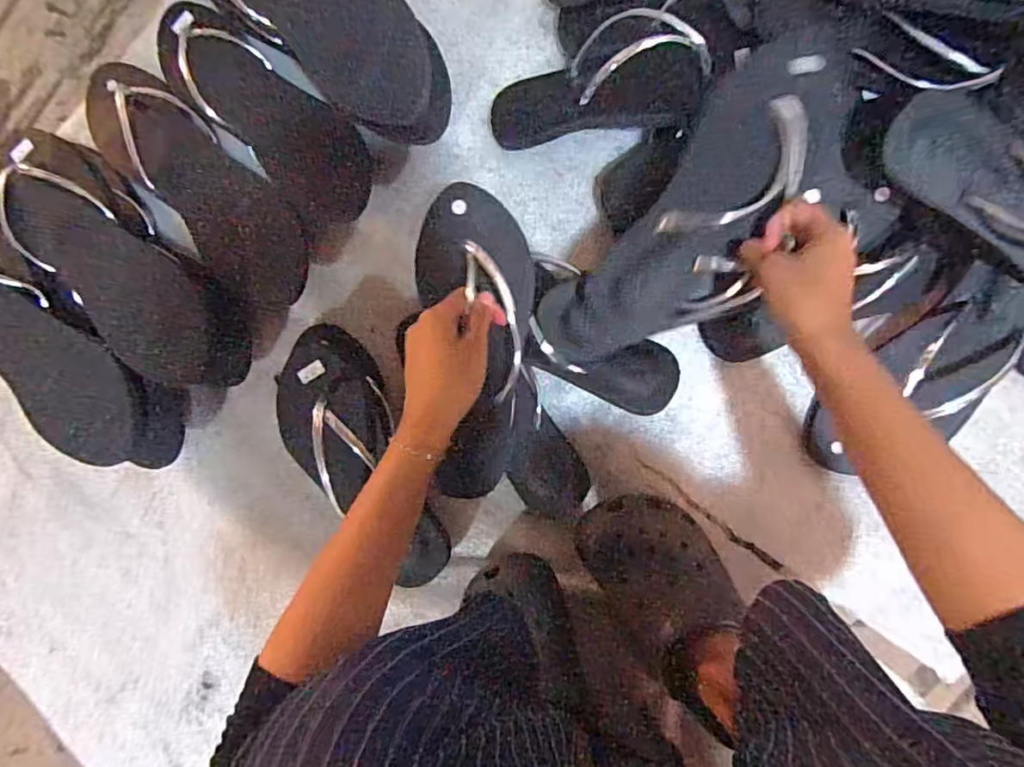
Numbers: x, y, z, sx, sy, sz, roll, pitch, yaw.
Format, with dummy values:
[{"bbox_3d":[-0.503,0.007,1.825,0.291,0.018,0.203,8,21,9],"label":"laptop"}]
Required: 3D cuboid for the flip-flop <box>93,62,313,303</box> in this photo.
[{"bbox_3d":[-0.325,-0.211,0.588,0.106,0.040,0.319,-43,84,5],"label":"flip-flop"}]

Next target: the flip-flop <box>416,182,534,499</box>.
[{"bbox_3d":[-0.032,-0.022,0.504,0.091,0.074,0.275,2,110,8],"label":"flip-flop"}]

